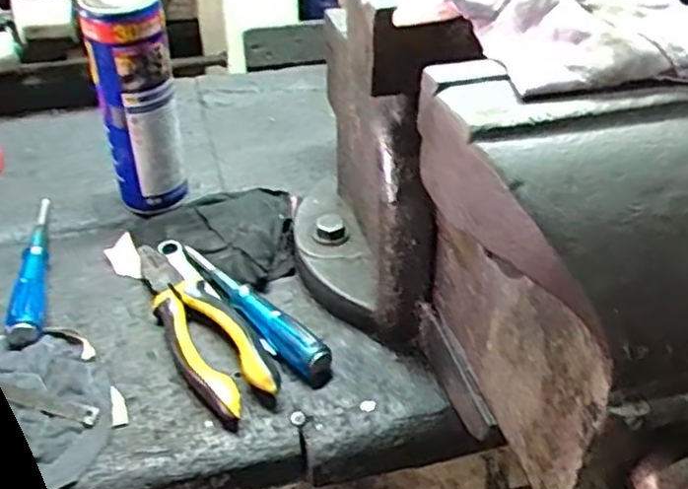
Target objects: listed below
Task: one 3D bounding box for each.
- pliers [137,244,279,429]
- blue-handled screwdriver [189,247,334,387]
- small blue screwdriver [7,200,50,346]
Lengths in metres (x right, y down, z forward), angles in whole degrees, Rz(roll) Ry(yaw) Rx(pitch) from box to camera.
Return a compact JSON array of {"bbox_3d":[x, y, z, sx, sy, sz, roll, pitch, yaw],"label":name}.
[{"bbox_3d":[-0.114,0.058,0.558,0.056,0.028,0.200,-23,44,-27],"label":"pliers"},{"bbox_3d":[-0.078,0.045,0.570,0.023,0.026,0.181,-29,47,-32],"label":"blue-handled screwdriver"},{"bbox_3d":[-0.268,0.020,0.618,0.028,0.026,0.180,-9,40,-13],"label":"small blue screwdriver"}]

